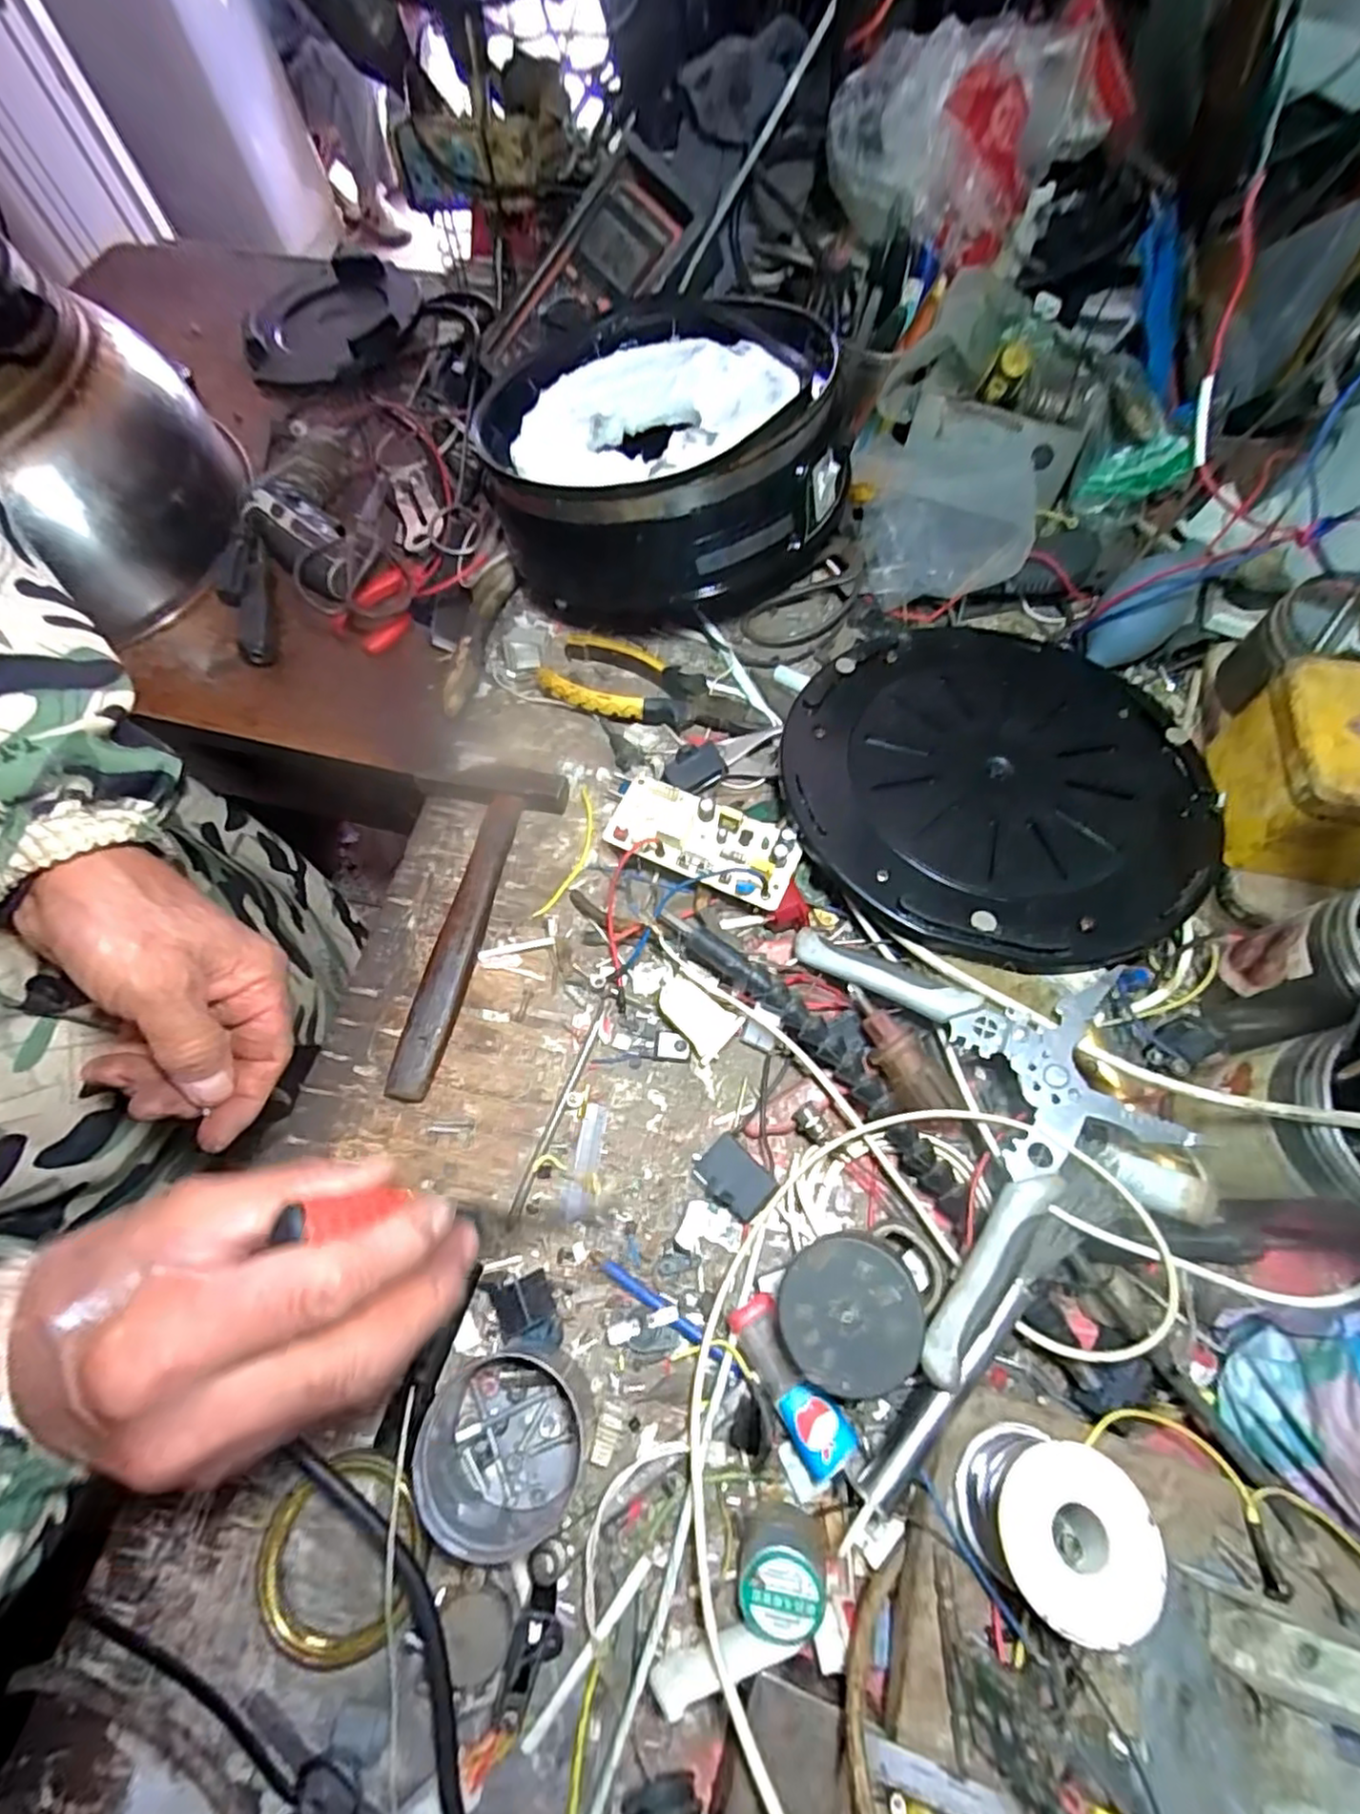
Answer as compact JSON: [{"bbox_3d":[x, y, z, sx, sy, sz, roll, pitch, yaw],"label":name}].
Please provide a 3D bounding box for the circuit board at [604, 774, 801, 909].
[{"bbox_3d":[0.014,-0.040,0.402,0.110,0.013,0.049,22,77,9],"label":"circuit board"}]

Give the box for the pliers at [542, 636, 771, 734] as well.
[{"bbox_3d":[-0.020,-0.146,0.472,0.158,0.017,0.059,26,65,13],"label":"pliers"}]

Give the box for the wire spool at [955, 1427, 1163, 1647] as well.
[{"bbox_3d":[0.136,0.227,0.254,0.050,0.056,0.051,0,62,-1],"label":"wire spool"}]

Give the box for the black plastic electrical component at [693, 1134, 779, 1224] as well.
[{"bbox_3d":[0.027,0.139,0.347,0.028,0.020,0.039,-37,68,-19],"label":"black plastic electrical component"}]

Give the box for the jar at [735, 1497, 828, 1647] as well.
[{"bbox_3d":[0.042,0.272,0.280,0.035,0.029,0.034,-18,78,3],"label":"jar"}]

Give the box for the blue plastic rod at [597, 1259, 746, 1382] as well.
[{"bbox_3d":[-0.005,0.196,0.325,0.080,0.012,0.007,32,66,15],"label":"blue plastic rod"}]

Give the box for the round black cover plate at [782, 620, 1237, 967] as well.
[{"bbox_3d":[0.189,-0.079,0.409,0.234,0.015,0.244,0,62,-1],"label":"round black cover plate"}]

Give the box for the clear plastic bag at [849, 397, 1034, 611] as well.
[{"bbox_3d":[0.182,-0.292,0.494,0.106,0.053,0.161,2,62,0],"label":"clear plastic bag"}]

